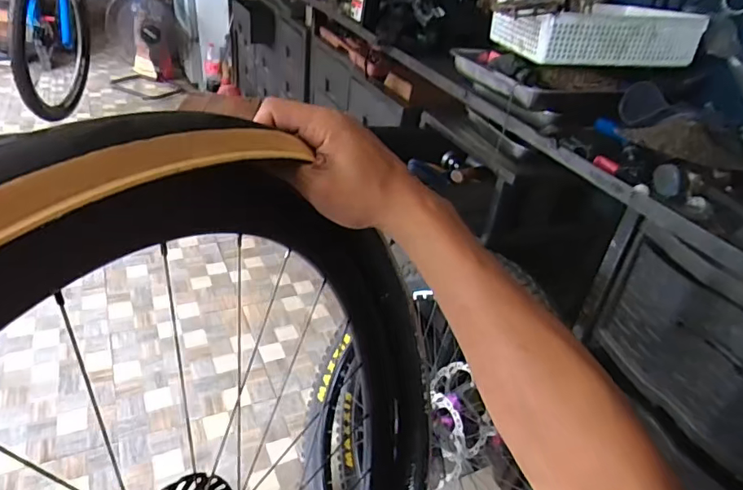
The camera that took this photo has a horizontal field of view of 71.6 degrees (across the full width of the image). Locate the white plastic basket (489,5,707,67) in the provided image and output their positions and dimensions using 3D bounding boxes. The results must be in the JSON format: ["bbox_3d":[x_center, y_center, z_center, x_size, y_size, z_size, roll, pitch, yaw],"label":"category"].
[{"bbox_3d":[0.432,-0.416,0.998,0.333,0.090,0.224,0,34,-11],"label":"white plastic basket"}]

